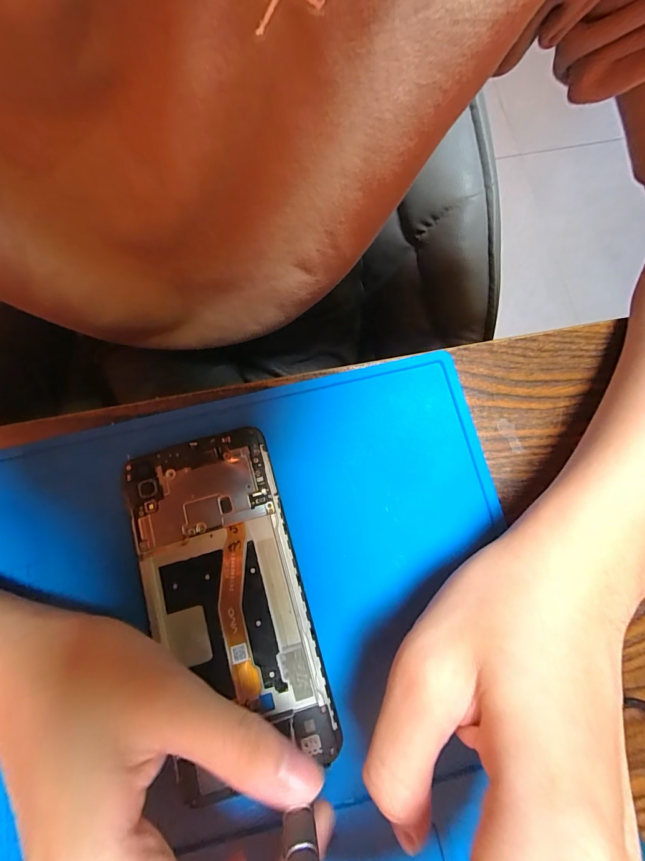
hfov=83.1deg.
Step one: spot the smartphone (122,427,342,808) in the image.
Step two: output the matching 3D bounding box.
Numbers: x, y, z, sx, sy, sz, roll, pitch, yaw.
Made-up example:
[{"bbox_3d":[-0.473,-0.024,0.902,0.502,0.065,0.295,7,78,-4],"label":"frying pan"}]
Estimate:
[{"bbox_3d":[-0.046,0.073,0.168,0.069,0.004,0.140,-15,79,-3],"label":"smartphone"}]

